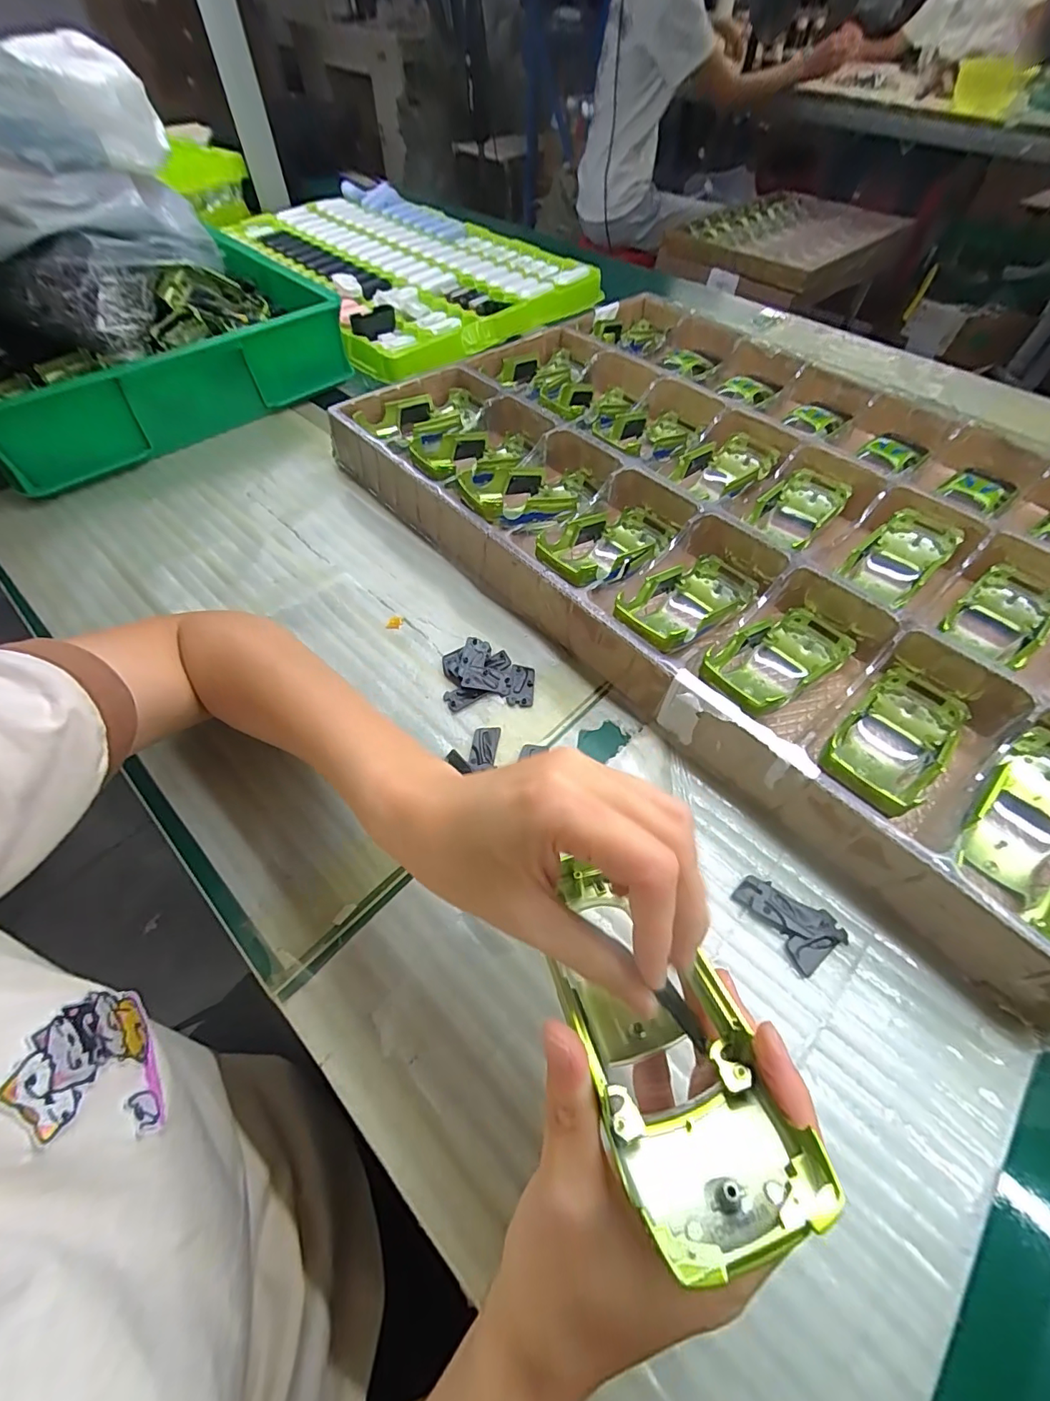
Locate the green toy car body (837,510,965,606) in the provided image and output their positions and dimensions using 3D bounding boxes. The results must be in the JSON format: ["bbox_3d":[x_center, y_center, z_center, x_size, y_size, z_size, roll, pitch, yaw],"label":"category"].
[{"bbox_3d":[0.301,-0.115,0.403,0.099,0.030,0.050,-37,65,-22],"label":"green toy car body"}]

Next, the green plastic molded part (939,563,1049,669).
[{"bbox_3d":[0.360,-0.063,0.377,0.079,0.024,0.057,-33,63,-21],"label":"green plastic molded part"}]

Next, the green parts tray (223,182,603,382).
[{"bbox_3d":[-0.188,-0.681,0.774,0.377,0.039,0.586,-31,62,-19],"label":"green parts tray"}]

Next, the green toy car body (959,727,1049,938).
[{"bbox_3d":[0.280,0.066,0.277,0.057,0.030,0.118,40,65,22],"label":"green toy car body"}]

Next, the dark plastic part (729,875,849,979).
[{"bbox_3d":[0.141,0.114,0.268,0.033,0.006,0.050,-31,63,-20],"label":"dark plastic part"}]

